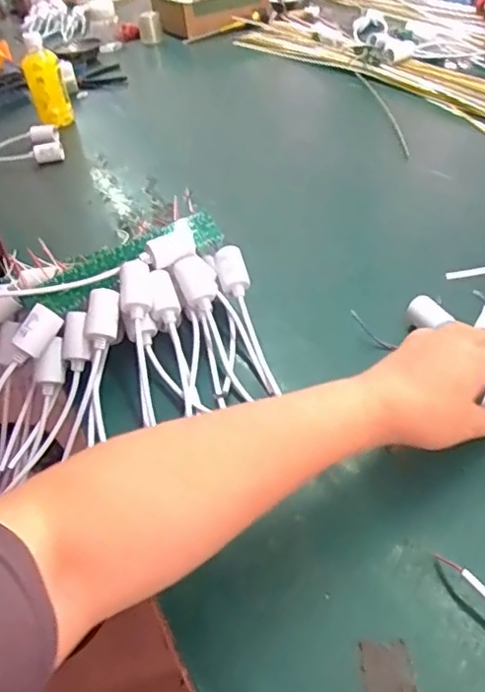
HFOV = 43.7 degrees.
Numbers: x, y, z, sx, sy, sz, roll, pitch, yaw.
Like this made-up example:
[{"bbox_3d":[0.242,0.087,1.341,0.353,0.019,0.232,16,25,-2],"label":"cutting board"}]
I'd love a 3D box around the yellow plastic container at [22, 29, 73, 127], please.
[{"bbox_3d":[-0.351,-0.465,1.085,0.064,0.156,0.070,-16,40,-9],"label":"yellow plastic container"}]

